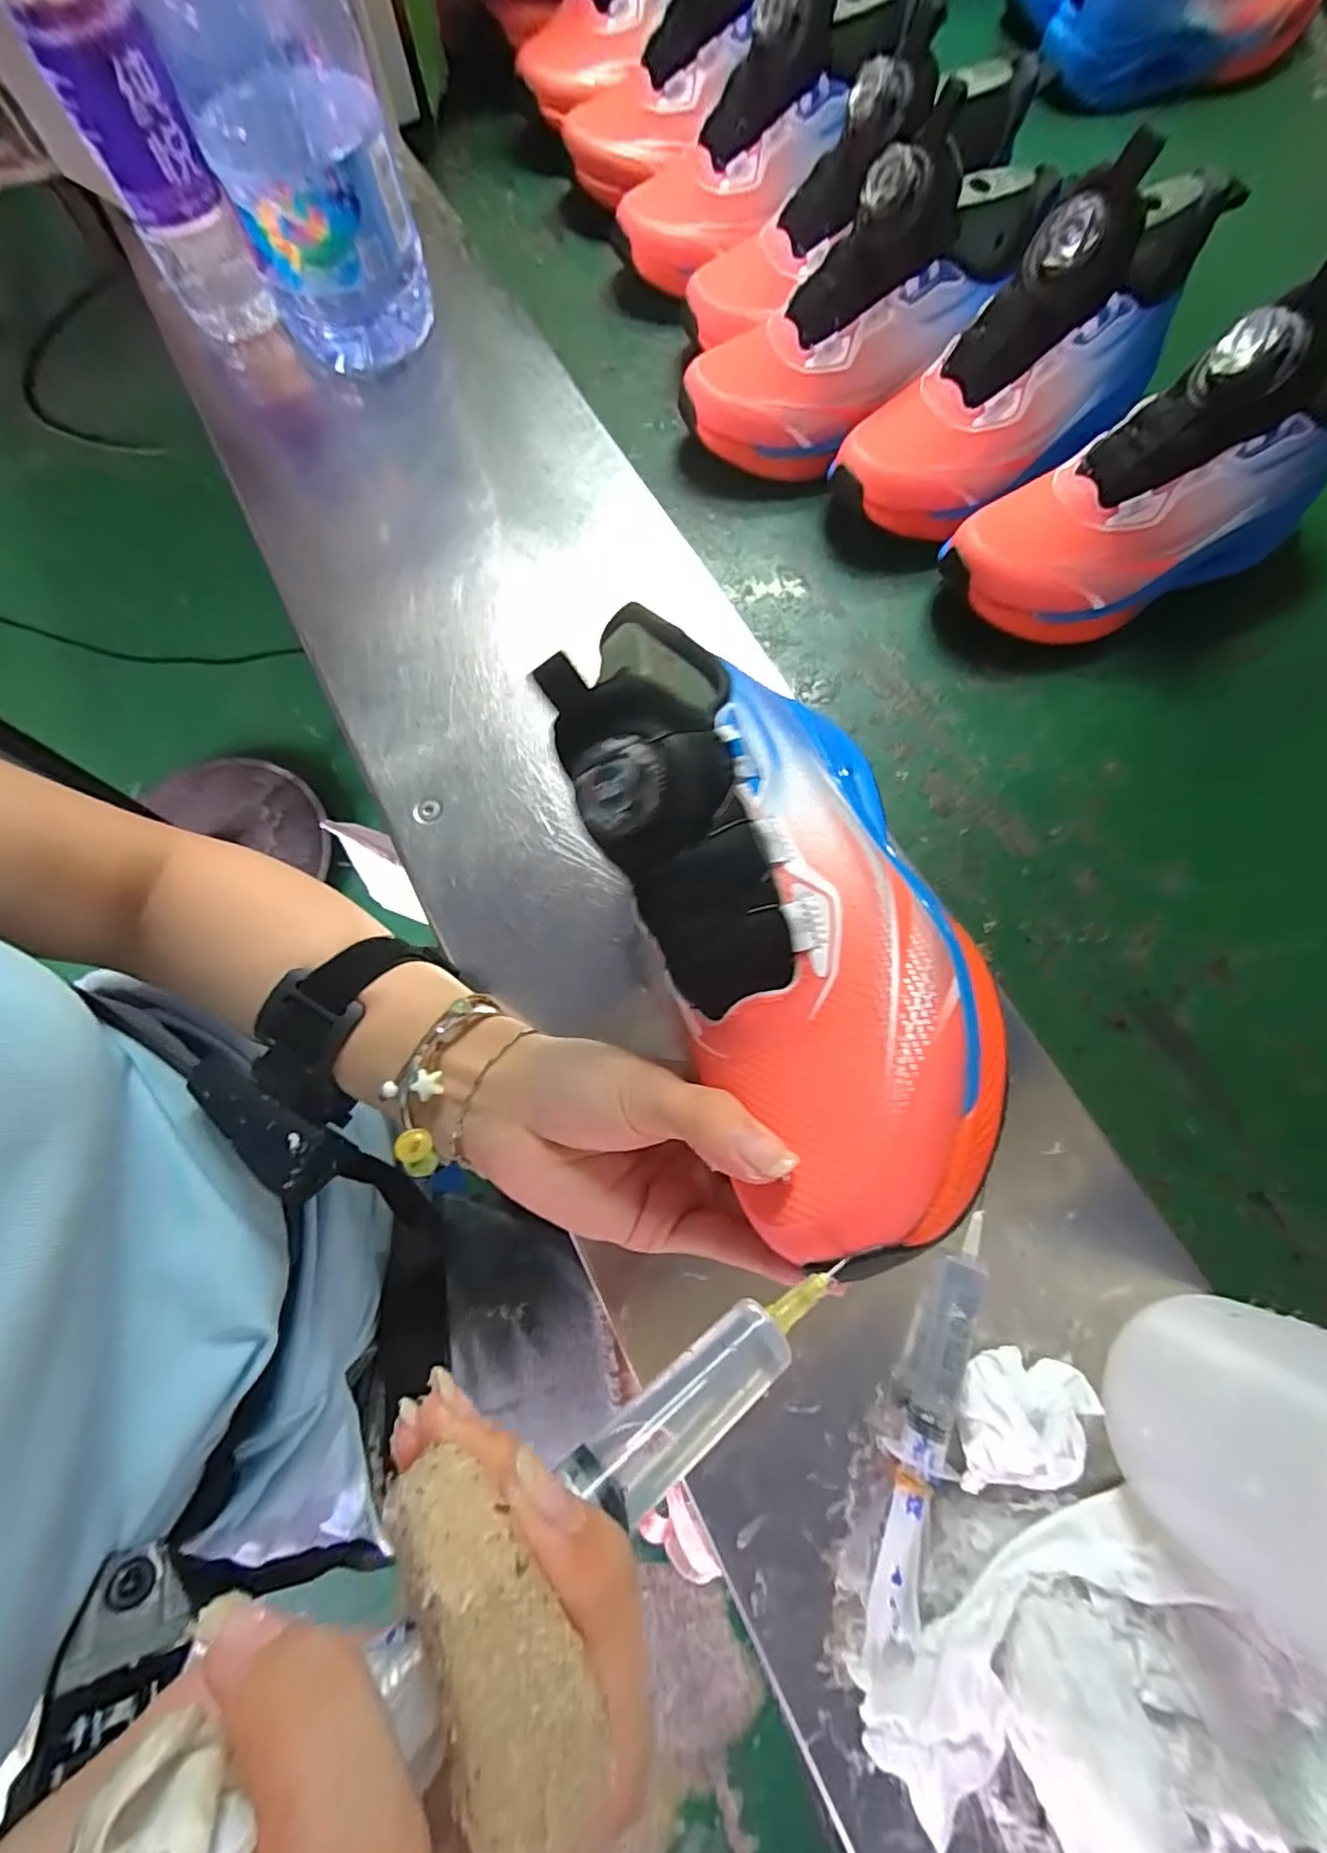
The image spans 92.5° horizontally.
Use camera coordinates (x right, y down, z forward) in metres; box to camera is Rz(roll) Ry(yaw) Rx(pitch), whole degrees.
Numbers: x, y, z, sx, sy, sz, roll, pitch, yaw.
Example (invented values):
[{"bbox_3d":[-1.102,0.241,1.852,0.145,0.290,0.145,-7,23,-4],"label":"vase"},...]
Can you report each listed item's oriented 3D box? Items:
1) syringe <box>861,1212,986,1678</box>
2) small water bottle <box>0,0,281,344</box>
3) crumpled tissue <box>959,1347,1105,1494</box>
[{"bbox_3d":[0.106,0.198,0.254,0.021,0.024,0.157,21,74,10],"label":"syringe"},{"bbox_3d":[-0.302,-0.463,0.345,0.058,0.223,0.053,-25,72,-5],"label":"small water bottle"},{"bbox_3d":[0.144,0.198,0.252,0.049,0.020,0.047,10,73,6],"label":"crumpled tissue"}]

